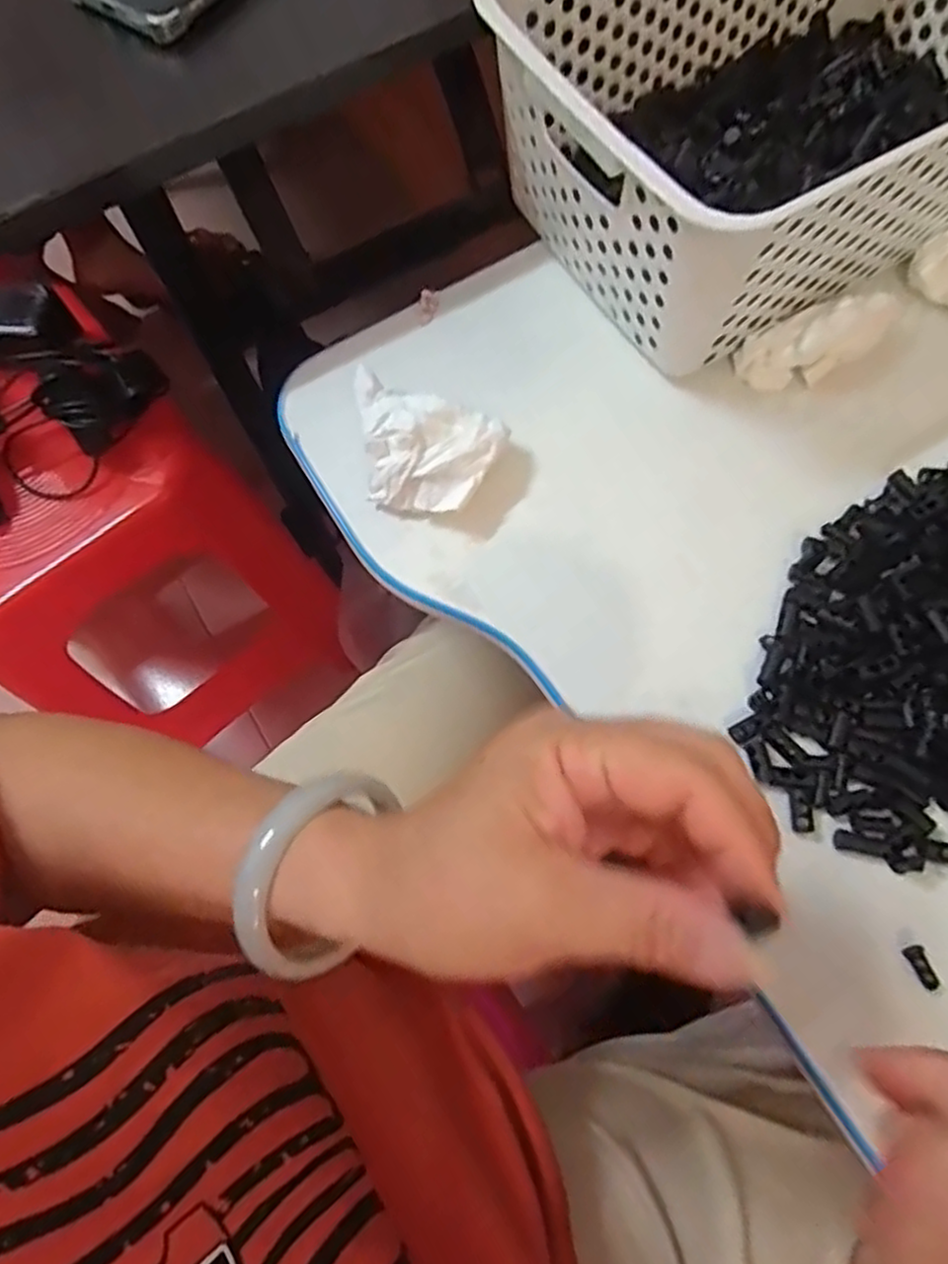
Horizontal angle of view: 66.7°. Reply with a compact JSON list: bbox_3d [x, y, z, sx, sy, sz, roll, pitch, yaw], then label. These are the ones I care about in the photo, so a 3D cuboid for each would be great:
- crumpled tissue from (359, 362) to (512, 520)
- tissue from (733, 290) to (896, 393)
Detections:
[{"bbox_3d":[-0.034,-0.097,0.372,0.087,0.028,0.063,24,74,10],"label":"crumpled tissue"},{"bbox_3d":[0.182,-0.153,0.379,0.082,0.029,0.030,-14,71,-2],"label":"tissue"}]

